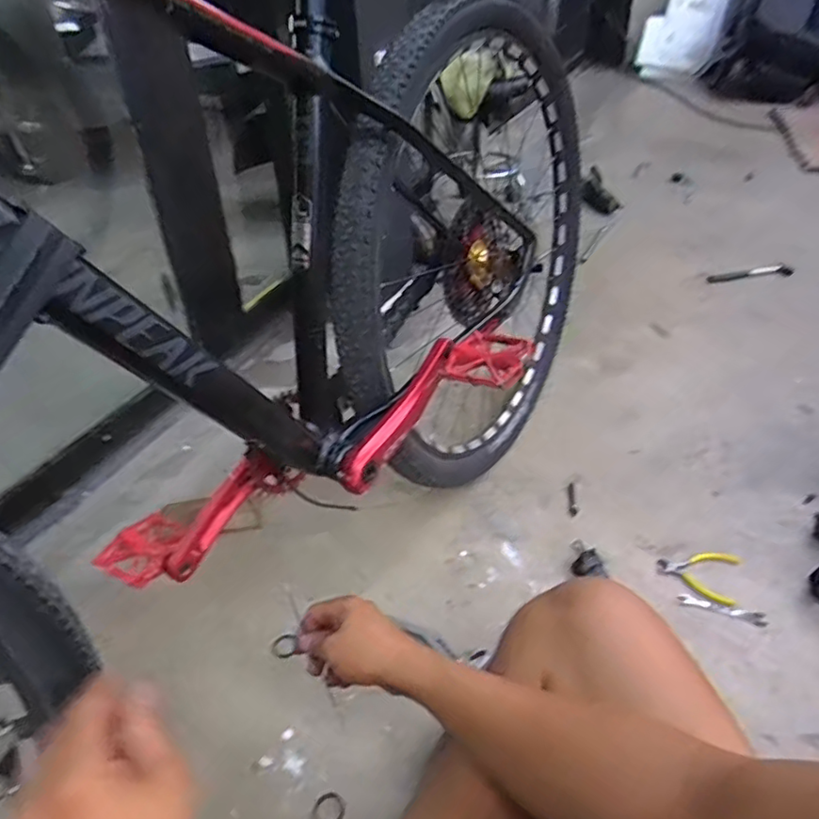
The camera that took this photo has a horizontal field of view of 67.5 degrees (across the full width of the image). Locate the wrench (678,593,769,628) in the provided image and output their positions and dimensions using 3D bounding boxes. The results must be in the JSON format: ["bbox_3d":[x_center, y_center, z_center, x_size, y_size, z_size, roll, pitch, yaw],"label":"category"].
[{"bbox_3d":[0.442,0.281,0.867,0.112,0.006,0.024,14,40,18],"label":"wrench"}]

